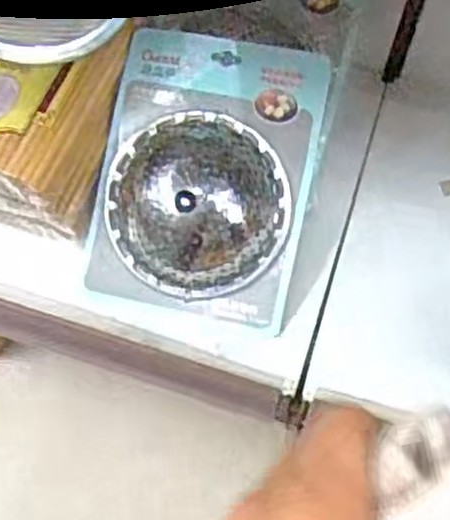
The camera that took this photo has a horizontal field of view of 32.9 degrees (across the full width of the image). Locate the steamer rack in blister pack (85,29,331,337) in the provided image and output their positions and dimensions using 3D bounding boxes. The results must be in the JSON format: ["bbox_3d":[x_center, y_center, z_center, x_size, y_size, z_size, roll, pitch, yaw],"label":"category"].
[{"bbox_3d":[-0.020,-0.061,0.593,0.167,0.053,0.229,11,93,9],"label":"steamer rack in blister pack"}]

